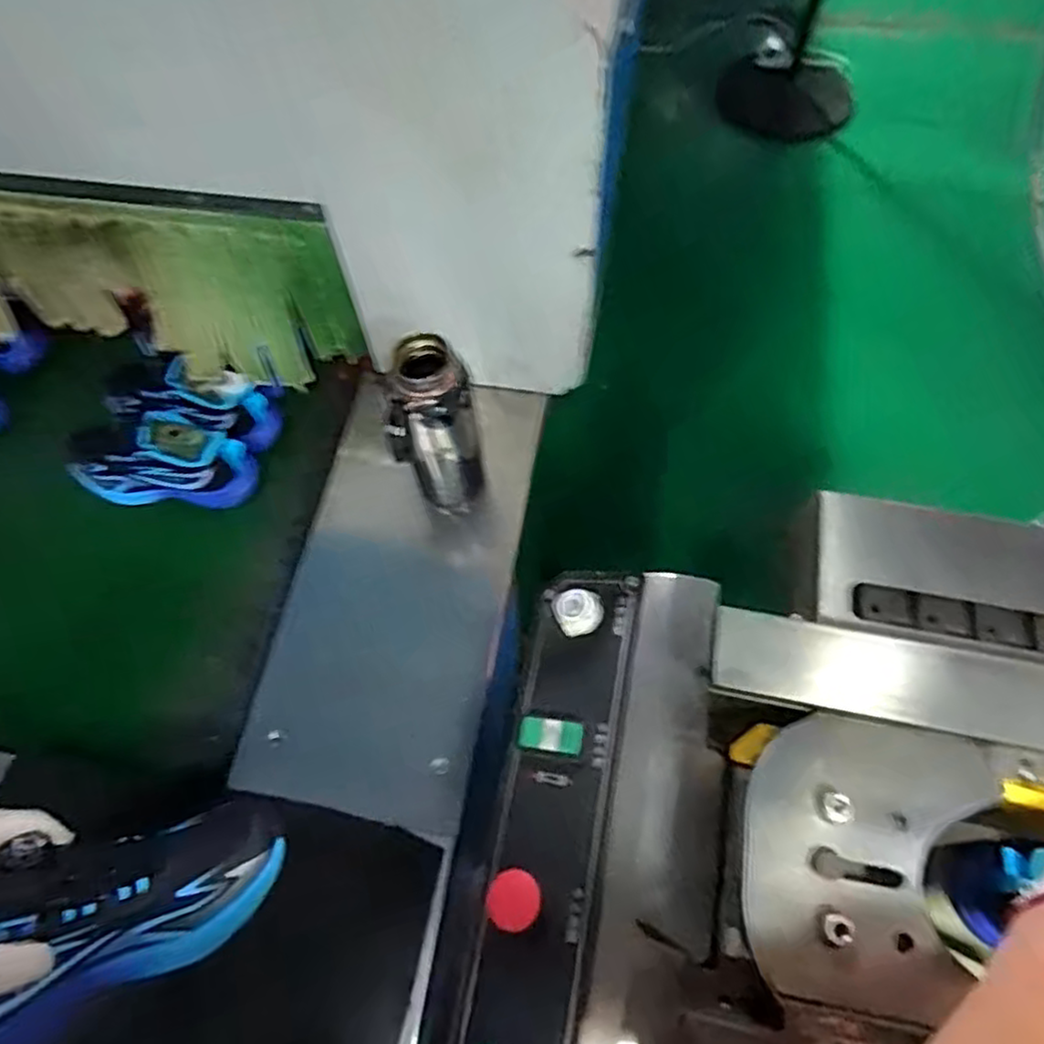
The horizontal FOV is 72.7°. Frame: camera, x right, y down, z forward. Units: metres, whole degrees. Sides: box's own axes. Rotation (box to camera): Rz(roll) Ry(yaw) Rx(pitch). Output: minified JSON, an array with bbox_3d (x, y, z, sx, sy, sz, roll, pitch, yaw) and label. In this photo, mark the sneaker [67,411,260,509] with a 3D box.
[{"bbox_3d":[-0.443,-0.084,0.846,0.247,0.114,0.096,2,64,2],"label":"sneaker"}]

